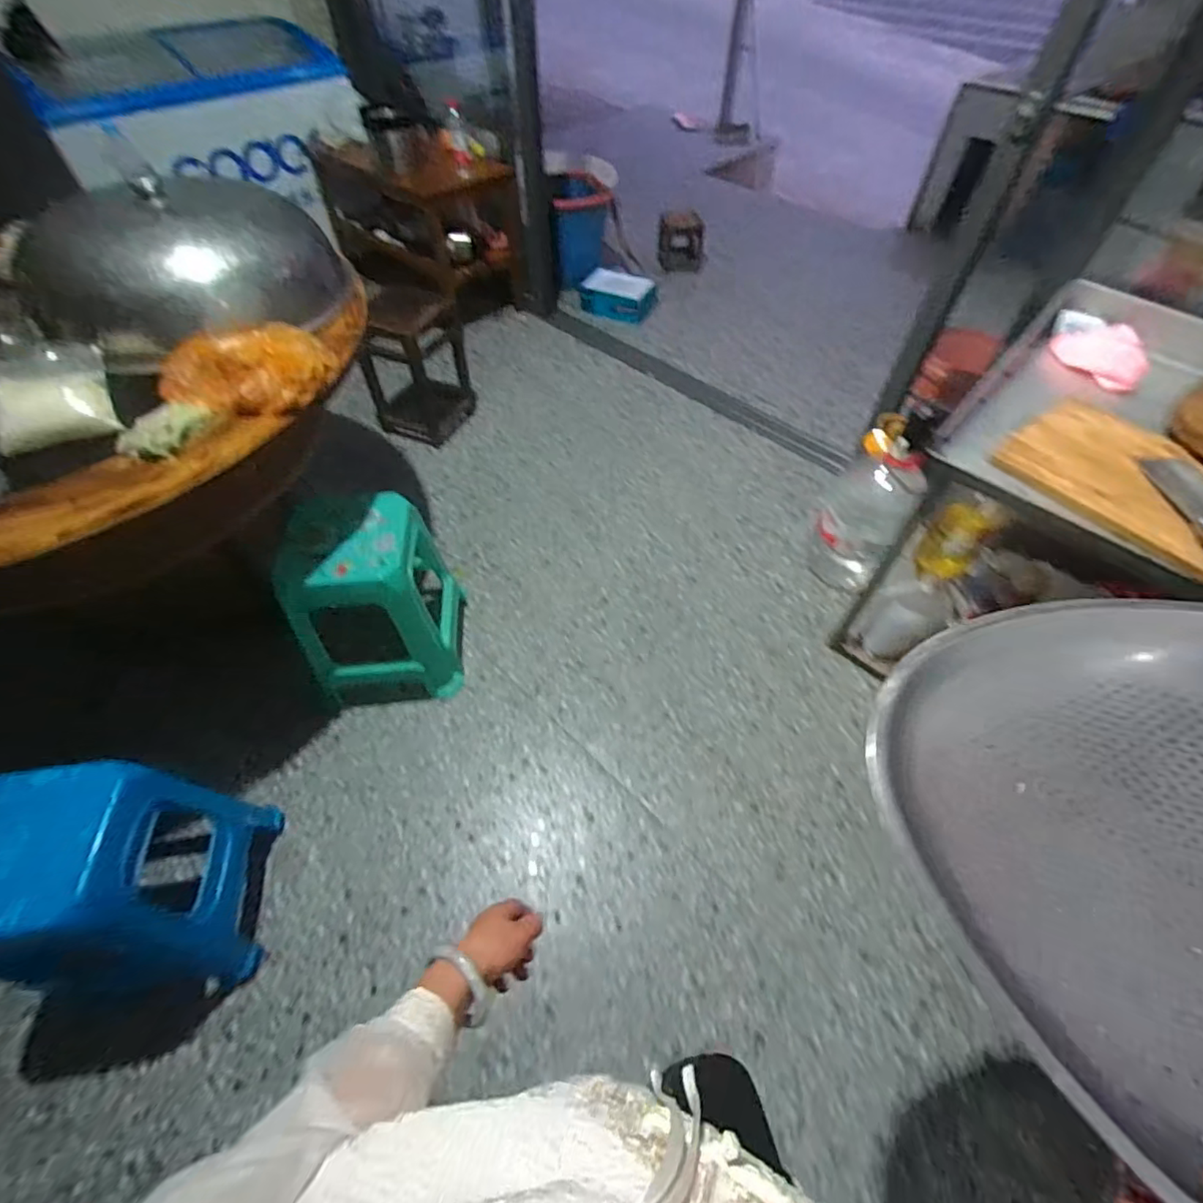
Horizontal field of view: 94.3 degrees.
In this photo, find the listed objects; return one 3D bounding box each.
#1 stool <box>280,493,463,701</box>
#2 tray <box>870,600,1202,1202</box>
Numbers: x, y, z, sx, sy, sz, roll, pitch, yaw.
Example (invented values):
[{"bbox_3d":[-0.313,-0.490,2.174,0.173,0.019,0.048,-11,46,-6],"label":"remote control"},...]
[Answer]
[{"bbox_3d":[-0.507,-0.010,1.271,0.286,0.488,0.257,-5,55,-5],"label":"stool"},{"bbox_3d":[0.439,0.169,0.421,0.389,0.082,0.380,-24,59,-17],"label":"tray"}]

